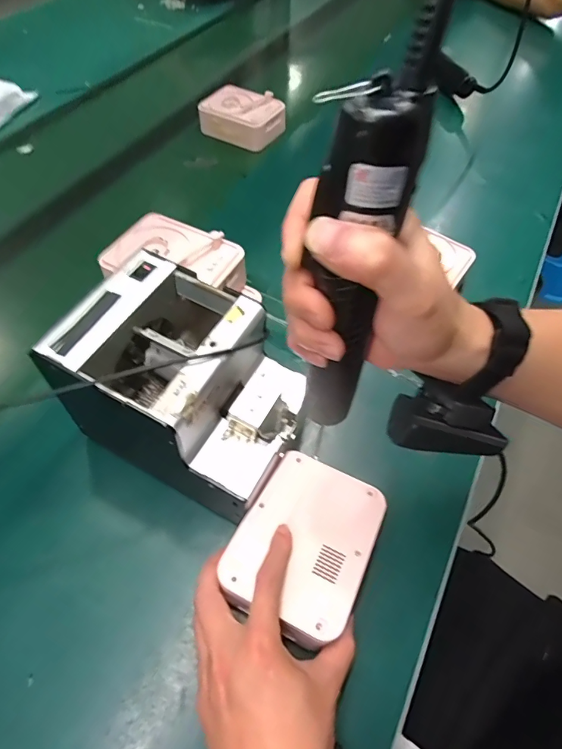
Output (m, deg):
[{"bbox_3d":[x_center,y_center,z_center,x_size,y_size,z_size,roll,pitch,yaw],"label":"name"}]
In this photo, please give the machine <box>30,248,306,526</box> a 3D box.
[{"bbox_3d":[-0.072,0.015,0.383,0.172,0.149,0.125,24,58,14],"label":"machine"}]

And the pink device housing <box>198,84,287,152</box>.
[{"bbox_3d":[-0.064,-0.437,0.761,0.137,0.051,0.095,22,58,13],"label":"pink device housing"}]

